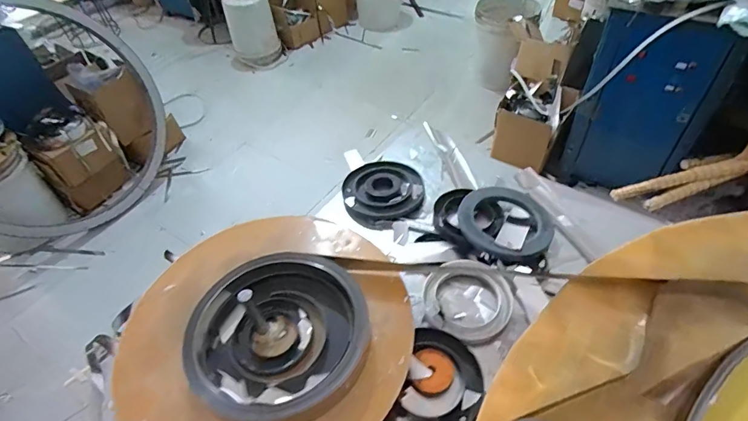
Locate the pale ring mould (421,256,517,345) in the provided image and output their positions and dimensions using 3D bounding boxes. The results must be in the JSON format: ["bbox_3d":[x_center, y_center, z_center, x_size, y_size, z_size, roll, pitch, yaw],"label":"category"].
[{"bbox_3d":[0.138,0.132,0.641,0.120,0.033,0.131,-6,53,8],"label":"pale ring mould"}]

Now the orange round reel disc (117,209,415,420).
[{"bbox_3d":[-0.147,0.148,0.581,0.374,0.055,0.392,-3,48,3],"label":"orange round reel disc"}]

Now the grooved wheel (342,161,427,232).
[{"bbox_3d":[0.020,-0.036,0.809,0.150,0.024,0.156,-3,47,3],"label":"grooved wheel"}]

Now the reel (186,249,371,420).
[{"bbox_3d":[-0.121,0.160,0.558,0.218,0.047,0.221,-3,47,3],"label":"reel"}]

